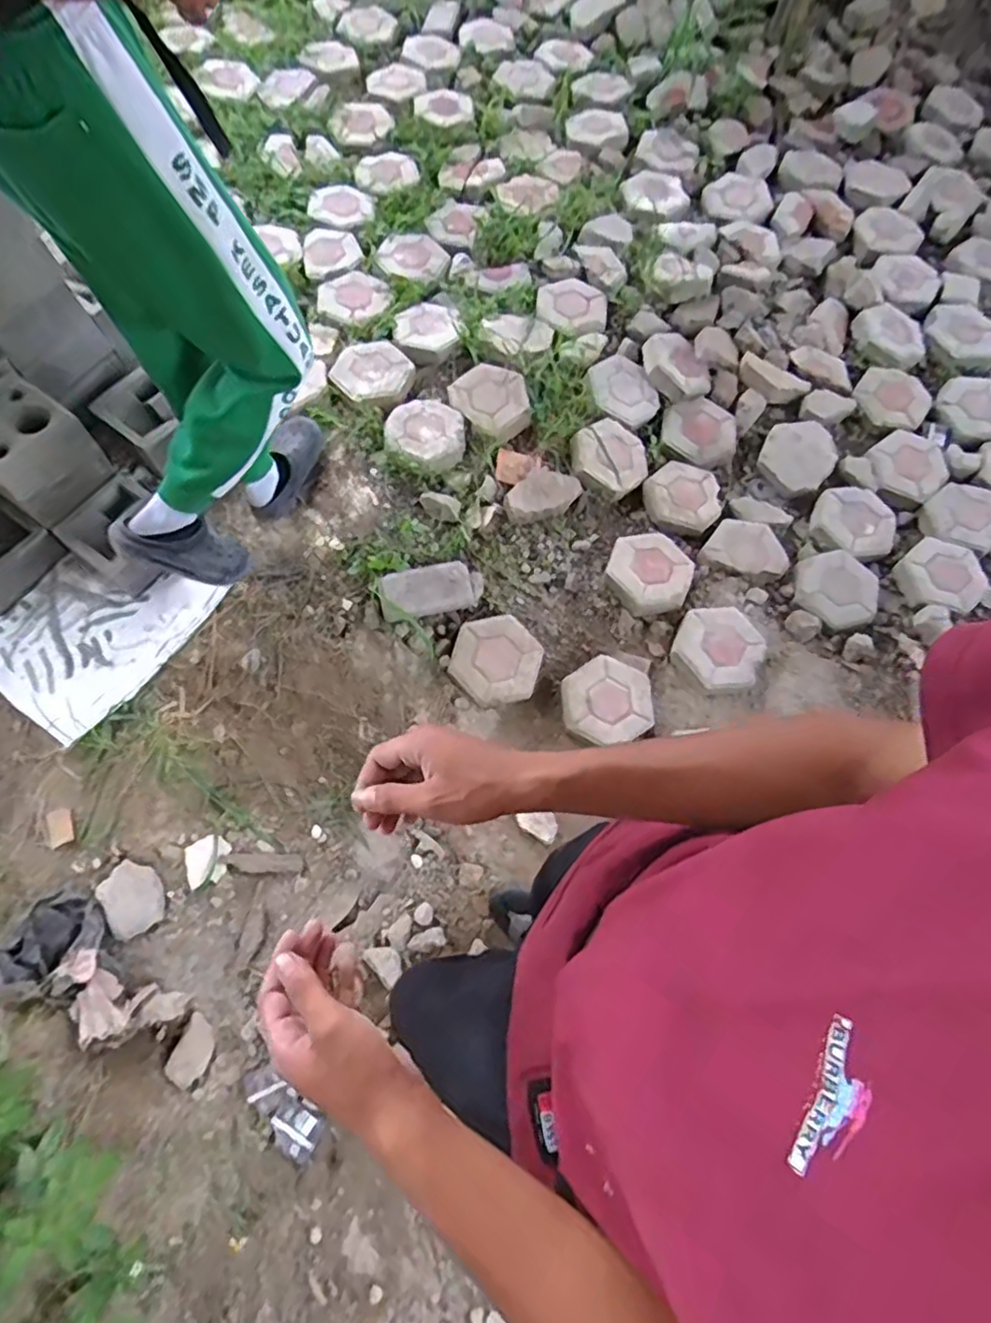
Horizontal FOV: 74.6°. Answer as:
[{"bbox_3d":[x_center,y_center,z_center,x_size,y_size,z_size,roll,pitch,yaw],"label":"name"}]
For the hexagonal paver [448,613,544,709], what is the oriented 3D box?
[{"bbox_3d":[0.003,-0.002,1.505,0.206,0.040,0.193,38,81,1],"label":"hexagonal paver"}]

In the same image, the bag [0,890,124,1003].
[{"bbox_3d":[-0.812,0.535,1.178,0.193,0.060,0.213,37,72,11],"label":"bag"}]

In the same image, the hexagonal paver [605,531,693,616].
[{"bbox_3d":[0.381,-0.220,1.617,0.208,0.059,0.217,26,64,-4],"label":"hexagonal paver"}]

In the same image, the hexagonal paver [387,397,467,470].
[{"bbox_3d":[-0.173,-0.580,1.615,0.185,0.049,0.224,-1,69,-3],"label":"hexagonal paver"}]

